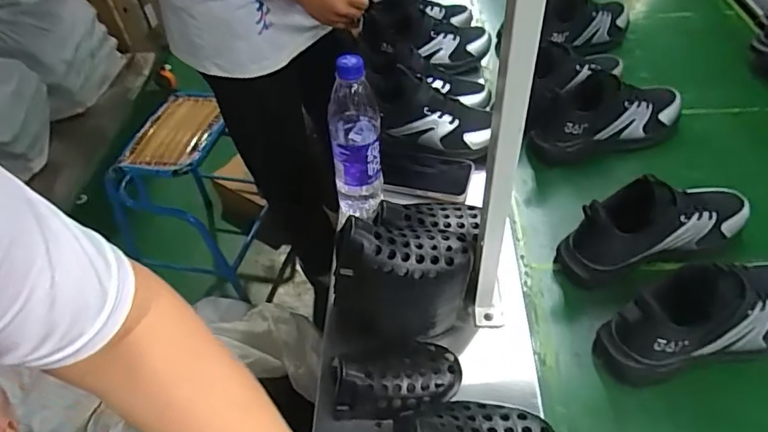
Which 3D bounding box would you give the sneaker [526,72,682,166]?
[{"bbox_3d":[0.361,-0.162,0.821,0.253,0.104,0.090,-11,48,-6],"label":"sneaker"}]

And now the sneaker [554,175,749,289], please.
[{"bbox_3d":[0.350,0.002,0.650,0.245,0.095,0.078,-17,49,-11],"label":"sneaker"}]

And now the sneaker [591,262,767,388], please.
[{"bbox_3d":[0.363,0.104,0.568,0.241,0.118,0.079,-15,49,-10],"label":"sneaker"}]

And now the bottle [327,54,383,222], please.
[{"bbox_3d":[-0.037,-0.092,0.681,0.063,0.248,0.058,-5,48,-1],"label":"bottle"}]

